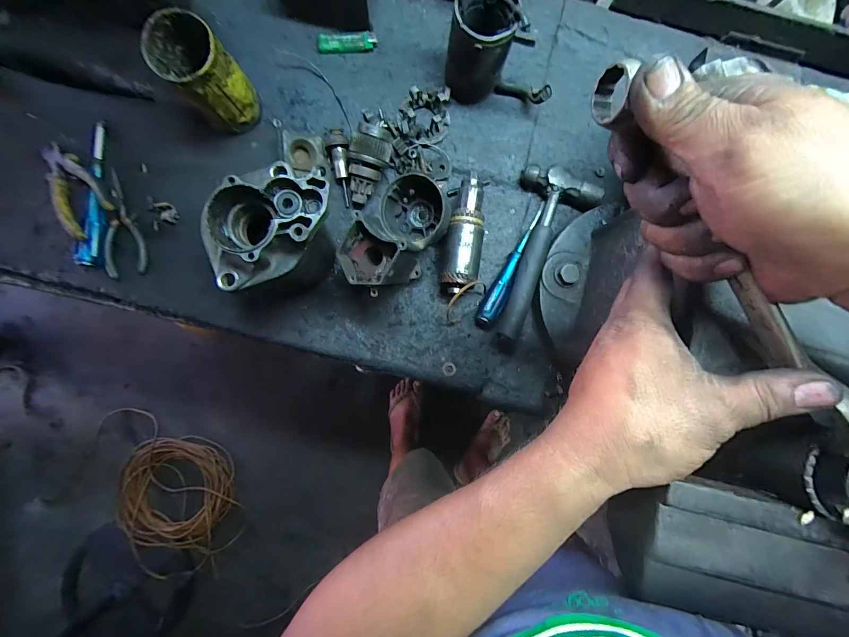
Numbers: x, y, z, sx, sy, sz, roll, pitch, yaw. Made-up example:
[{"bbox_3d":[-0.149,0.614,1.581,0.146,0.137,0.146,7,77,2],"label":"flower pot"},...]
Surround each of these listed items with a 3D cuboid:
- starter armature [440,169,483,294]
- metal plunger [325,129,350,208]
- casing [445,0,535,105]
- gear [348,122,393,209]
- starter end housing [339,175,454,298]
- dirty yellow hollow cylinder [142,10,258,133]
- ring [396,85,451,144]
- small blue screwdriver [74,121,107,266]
[{"bbox_3d":[0.052,-0.112,0.464,0.055,0.048,0.161,5,87,-2],"label":"starter armature"},{"bbox_3d":[-0.109,-0.198,0.472,0.028,0.021,0.094,-9,103,-2],"label":"metal plunger"},{"bbox_3d":[0.069,-0.329,0.437,0.076,0.117,0.082,-17,88,-3],"label":"casing"},{"bbox_3d":[-0.074,-0.197,0.470,0.048,0.055,0.101,21,114,-1],"label":"gear"},{"bbox_3d":[-0.032,-0.099,0.431,0.085,0.113,0.155,32,86,0],"label":"starter end housing"},{"bbox_3d":[-0.257,-0.285,0.428,0.080,0.120,0.076,0,87,-2],"label":"dirty yellow hollow cylinder"},{"bbox_3d":[0.000,-0.270,0.475,0.073,0.030,0.066,-7,87,-3],"label":"ring"},{"bbox_3d":[-0.429,-0.165,0.462,0.022,0.030,0.192,1,87,-2],"label":"small blue screwdriver"}]

